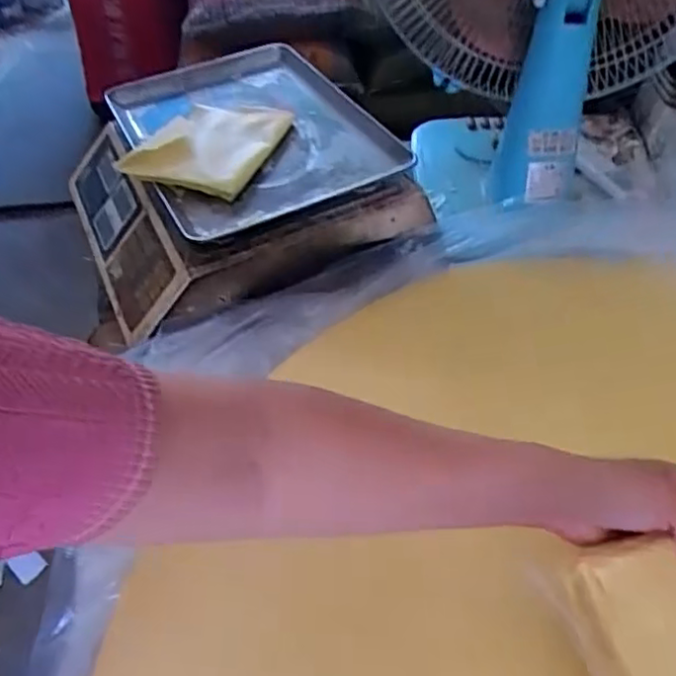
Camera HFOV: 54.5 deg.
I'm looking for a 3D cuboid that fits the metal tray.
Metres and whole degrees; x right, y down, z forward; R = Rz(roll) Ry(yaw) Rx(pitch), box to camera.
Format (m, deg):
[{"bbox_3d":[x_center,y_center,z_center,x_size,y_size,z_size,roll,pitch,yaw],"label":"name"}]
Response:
[{"bbox_3d":[-0.093,-0.221,0.689,0.231,0.029,0.318,-19,49,-18],"label":"metal tray"}]

